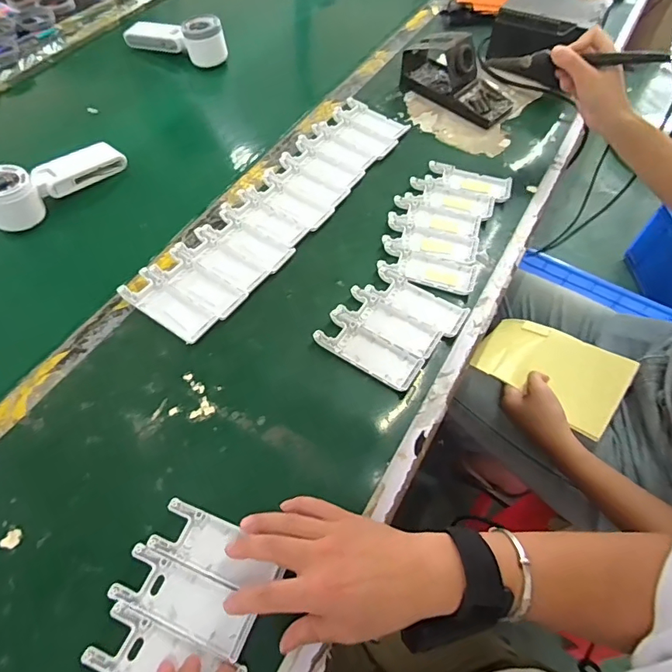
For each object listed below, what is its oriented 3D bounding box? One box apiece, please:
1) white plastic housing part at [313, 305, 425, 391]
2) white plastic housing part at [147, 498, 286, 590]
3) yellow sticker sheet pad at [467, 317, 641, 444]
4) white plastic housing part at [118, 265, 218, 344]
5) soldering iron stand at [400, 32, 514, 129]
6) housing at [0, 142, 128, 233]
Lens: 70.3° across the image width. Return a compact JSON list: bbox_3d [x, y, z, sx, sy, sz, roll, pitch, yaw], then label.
[{"bbox_3d":[0.032,0.012,0.463,0.102,0.011,0.045,30,61,17],"label":"white plastic housing part"},{"bbox_3d":[-0.092,0.164,0.367,0.099,0.005,0.042,28,60,11],"label":"white plastic housing part"},{"bbox_3d":[0.264,0.037,0.582,0.165,0.029,0.103,35,63,18],"label":"yellow sticker sheet pad"},{"bbox_3d":[-0.170,-0.030,0.482,0.099,0.013,0.038,32,61,17],"label":"white plastic housing part"},{"bbox_3d":[0.175,-0.375,0.683,0.072,0.067,0.163,-38,66,-23],"label":"soldering iron stand"},{"bbox_3d":[-0.334,-0.189,0.561,0.050,0.053,0.168,29,60,16],"label":"housing"}]

